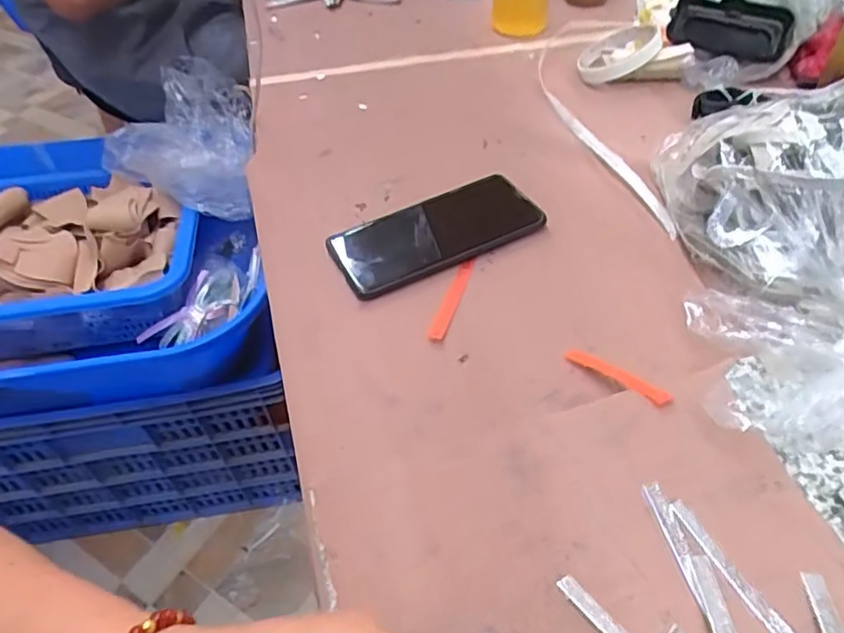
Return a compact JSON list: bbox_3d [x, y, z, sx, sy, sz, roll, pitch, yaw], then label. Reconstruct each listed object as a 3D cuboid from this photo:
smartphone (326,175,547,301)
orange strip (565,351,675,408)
[{"bbox_3d":[0.008,-0.067,0.471,0.155,0.016,0.074,-24,50,-15],"label":"smartphone"},{"bbox_3d":[0.118,0.035,0.367,0.012,0.005,0.077,-29,28,-19],"label":"orange strip"}]

